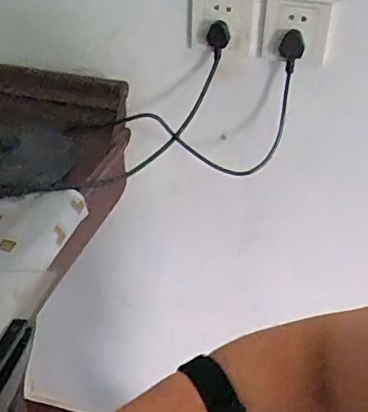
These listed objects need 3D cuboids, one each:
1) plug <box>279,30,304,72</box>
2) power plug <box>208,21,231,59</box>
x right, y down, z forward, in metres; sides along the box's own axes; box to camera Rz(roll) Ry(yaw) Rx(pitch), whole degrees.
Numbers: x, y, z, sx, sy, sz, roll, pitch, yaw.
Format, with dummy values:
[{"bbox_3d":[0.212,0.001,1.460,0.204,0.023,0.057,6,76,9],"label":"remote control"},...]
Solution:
[{"bbox_3d":[0.149,-0.212,0.791,0.032,0.060,0.024,3,37,6],"label":"plug"},{"bbox_3d":[0.051,-0.244,0.835,0.031,0.053,0.021,0,37,2],"label":"power plug"}]

